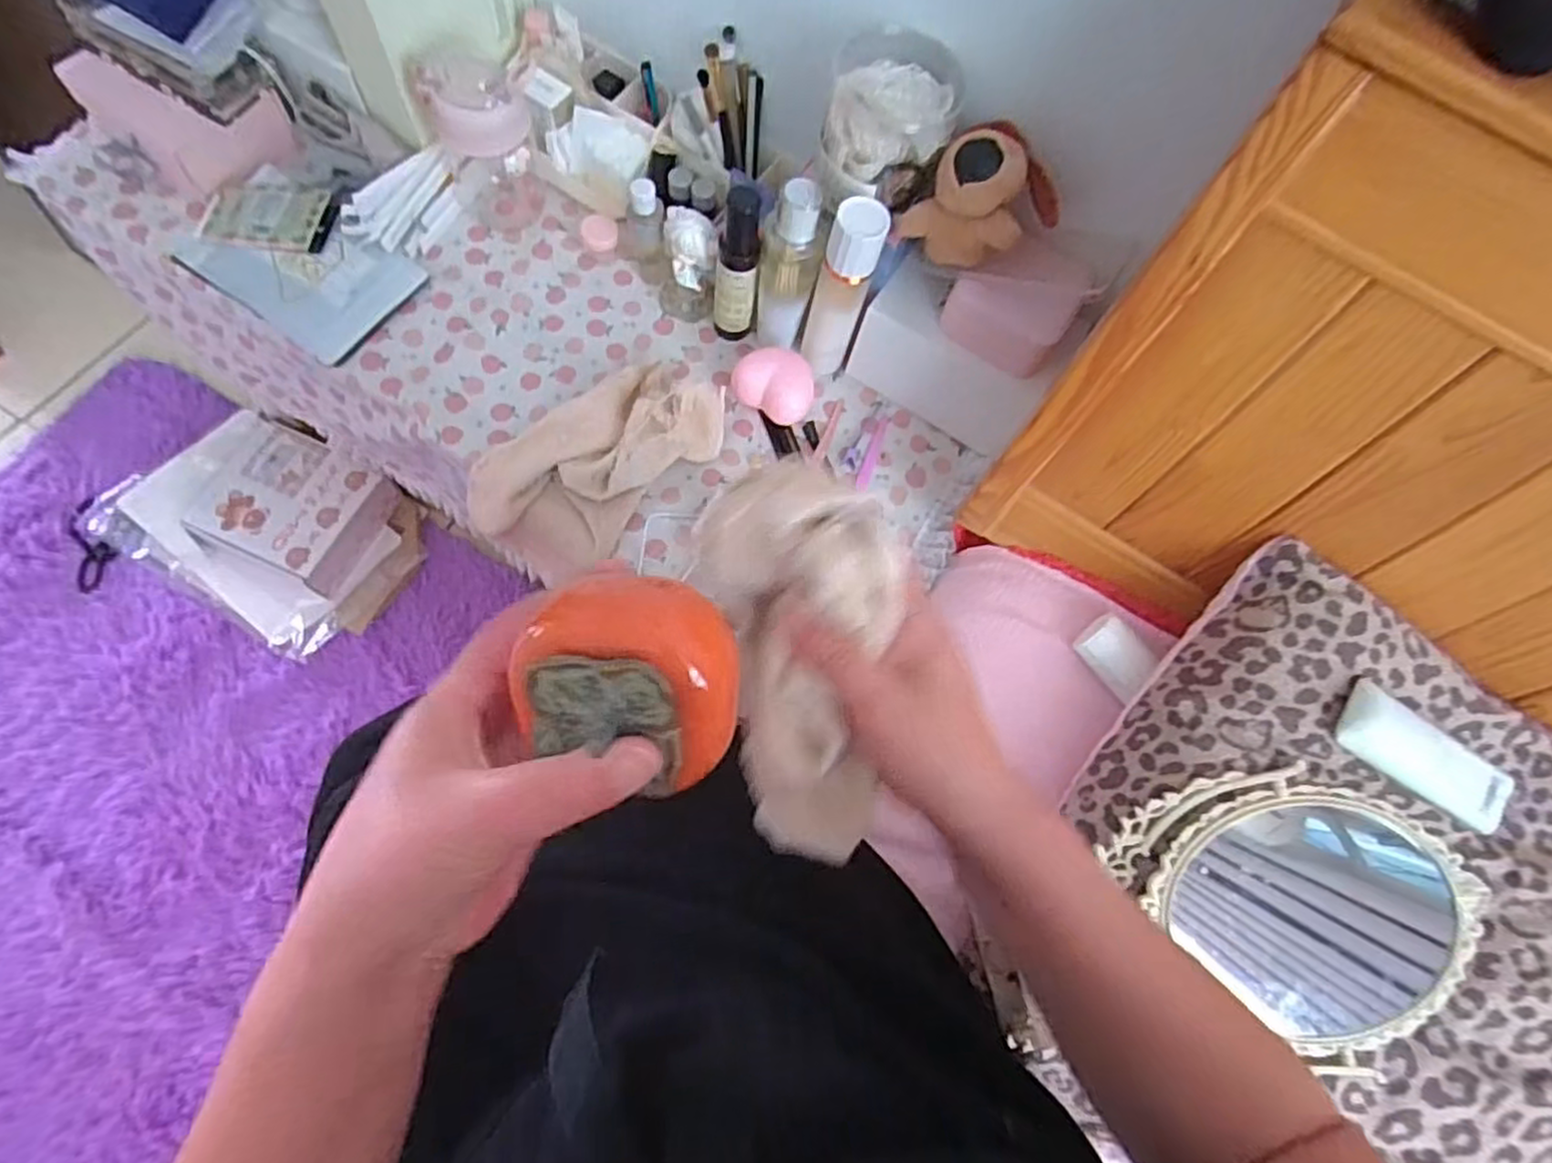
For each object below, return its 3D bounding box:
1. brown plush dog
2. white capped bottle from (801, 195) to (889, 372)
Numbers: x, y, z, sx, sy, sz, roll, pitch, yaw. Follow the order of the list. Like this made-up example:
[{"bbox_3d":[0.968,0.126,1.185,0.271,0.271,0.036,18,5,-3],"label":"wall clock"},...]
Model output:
[{"bbox_3d":[0.159,-0.287,0.553,0.091,0.088,0.086,-38,80,-17],"label":"brown plush dog"},{"bbox_3d":[0.056,-0.248,0.631,0.041,0.181,0.039,-30,78,-15],"label":"white capped bottle"}]

